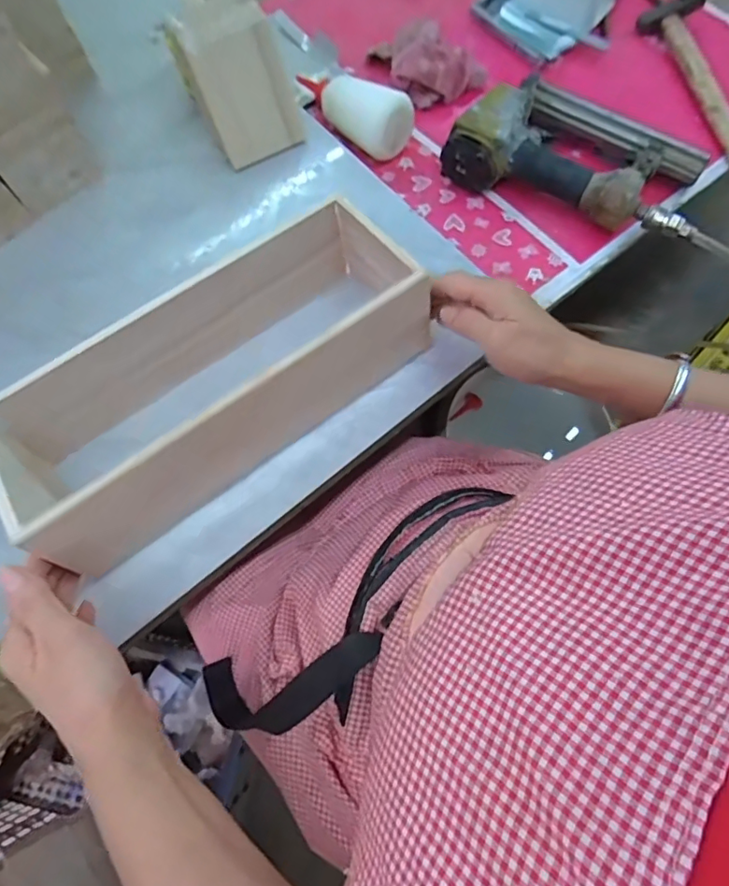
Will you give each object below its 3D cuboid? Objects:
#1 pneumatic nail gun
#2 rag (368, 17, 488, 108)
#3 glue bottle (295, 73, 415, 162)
[{"bbox_3d":[0.221,-0.304,0.552,0.245,0.057,0.150,23,72,8],"label":"pneumatic nail gun"},{"bbox_3d":[0.065,-0.437,0.609,0.142,0.051,0.071,23,72,8],"label":"rag"},{"bbox_3d":[-0.018,-0.372,0.578,0.156,0.051,0.052,38,75,13],"label":"glue bottle"}]

